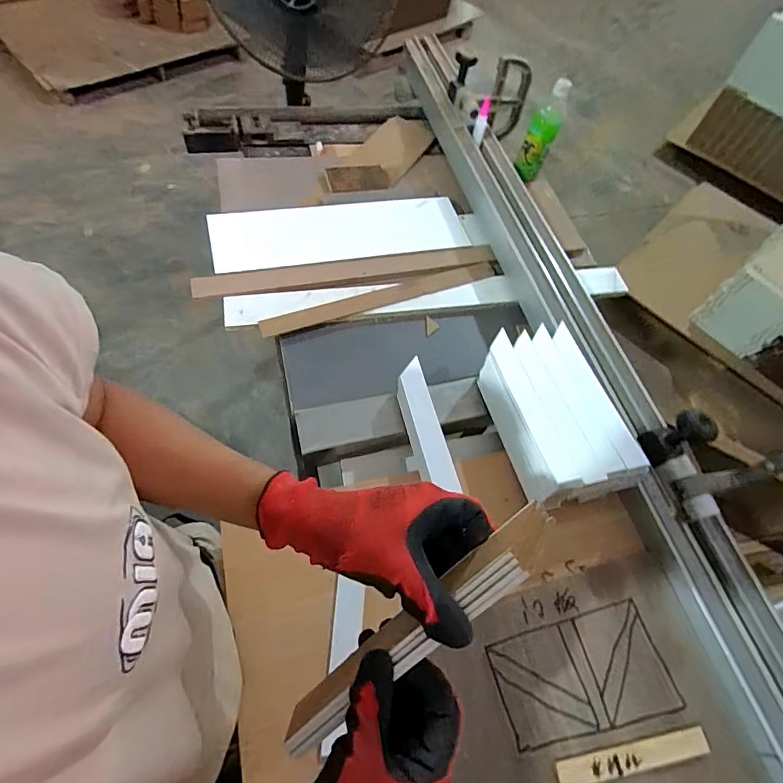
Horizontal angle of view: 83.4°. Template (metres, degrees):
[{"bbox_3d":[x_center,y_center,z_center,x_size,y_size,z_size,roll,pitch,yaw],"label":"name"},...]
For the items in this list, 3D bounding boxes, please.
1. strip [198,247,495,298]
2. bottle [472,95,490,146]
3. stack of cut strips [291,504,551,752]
[{"bbox_3d":[-0.066,-0.225,0.811,0.559,0.013,0.047,-11,74,-16],"label":"strip"},{"bbox_3d":[0.188,-0.563,0.913,0.024,0.084,0.018,18,34,8],"label":"bottle"},{"bbox_3d":[0.016,0.168,0.309,0.244,0.028,0.032,-42,66,8],"label":"stack of cut strips"}]

